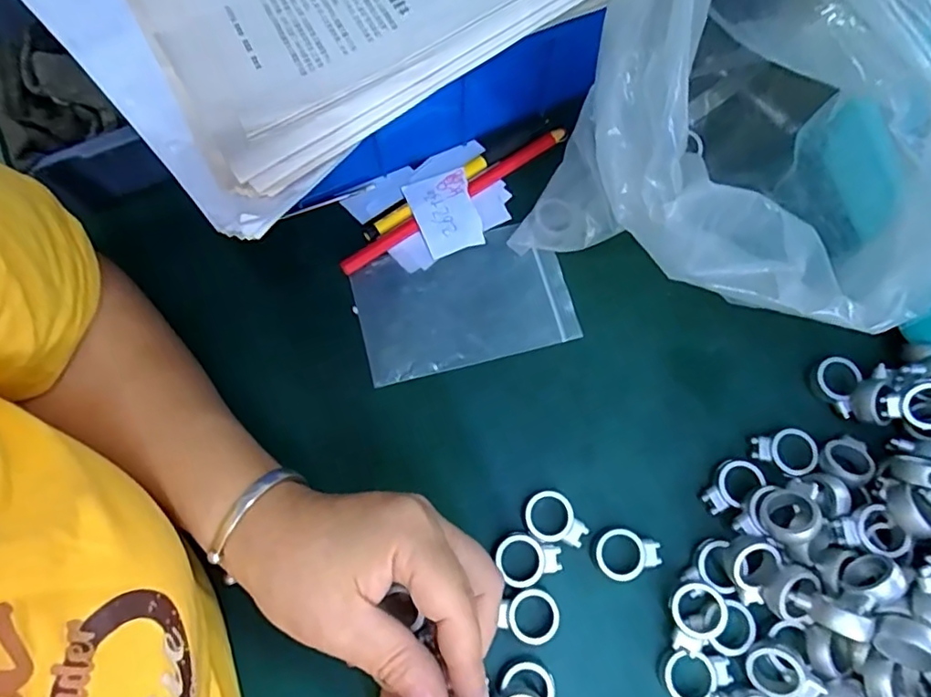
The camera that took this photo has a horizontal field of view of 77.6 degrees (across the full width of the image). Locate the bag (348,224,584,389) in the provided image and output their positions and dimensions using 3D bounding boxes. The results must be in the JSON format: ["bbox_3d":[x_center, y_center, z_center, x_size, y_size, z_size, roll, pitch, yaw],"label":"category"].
[{"bbox_3d":[-0.001,-0.028,0.347,0.124,0.004,0.076,-14,76,-5],"label":"bag"}]

